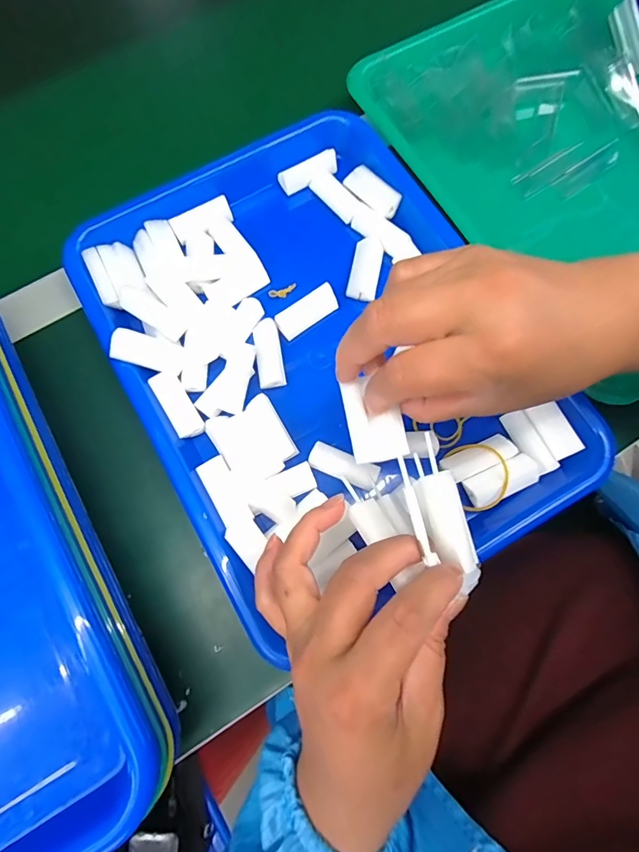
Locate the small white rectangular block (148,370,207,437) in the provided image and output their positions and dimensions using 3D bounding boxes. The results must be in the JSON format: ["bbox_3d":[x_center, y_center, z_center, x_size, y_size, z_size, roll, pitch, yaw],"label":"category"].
[{"bbox_3d":[-0.094,-0.015,0.286,0.018,0.009,0.048,-31,76,-7],"label":"small white rectangular block"}]

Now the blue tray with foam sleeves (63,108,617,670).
[{"bbox_3d":[-0.001,-0.053,0.298,0.247,0.033,0.335,-30,76,-7],"label":"blue tray with foam sleeves"}]

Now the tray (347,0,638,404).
[{"bbox_3d":[0.200,-0.210,0.341,0.246,0.038,0.322,-30,76,-7],"label":"tray"}]

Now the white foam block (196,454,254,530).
[{"bbox_3d":[-0.060,0.041,0.273,0.018,0.007,0.046,-30,76,-7],"label":"white foam block"}]

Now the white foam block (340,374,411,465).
[{"bbox_3d":[0.028,-0.004,0.216,0.026,0.007,0.042,-11,75,-2],"label":"white foam block"}]

